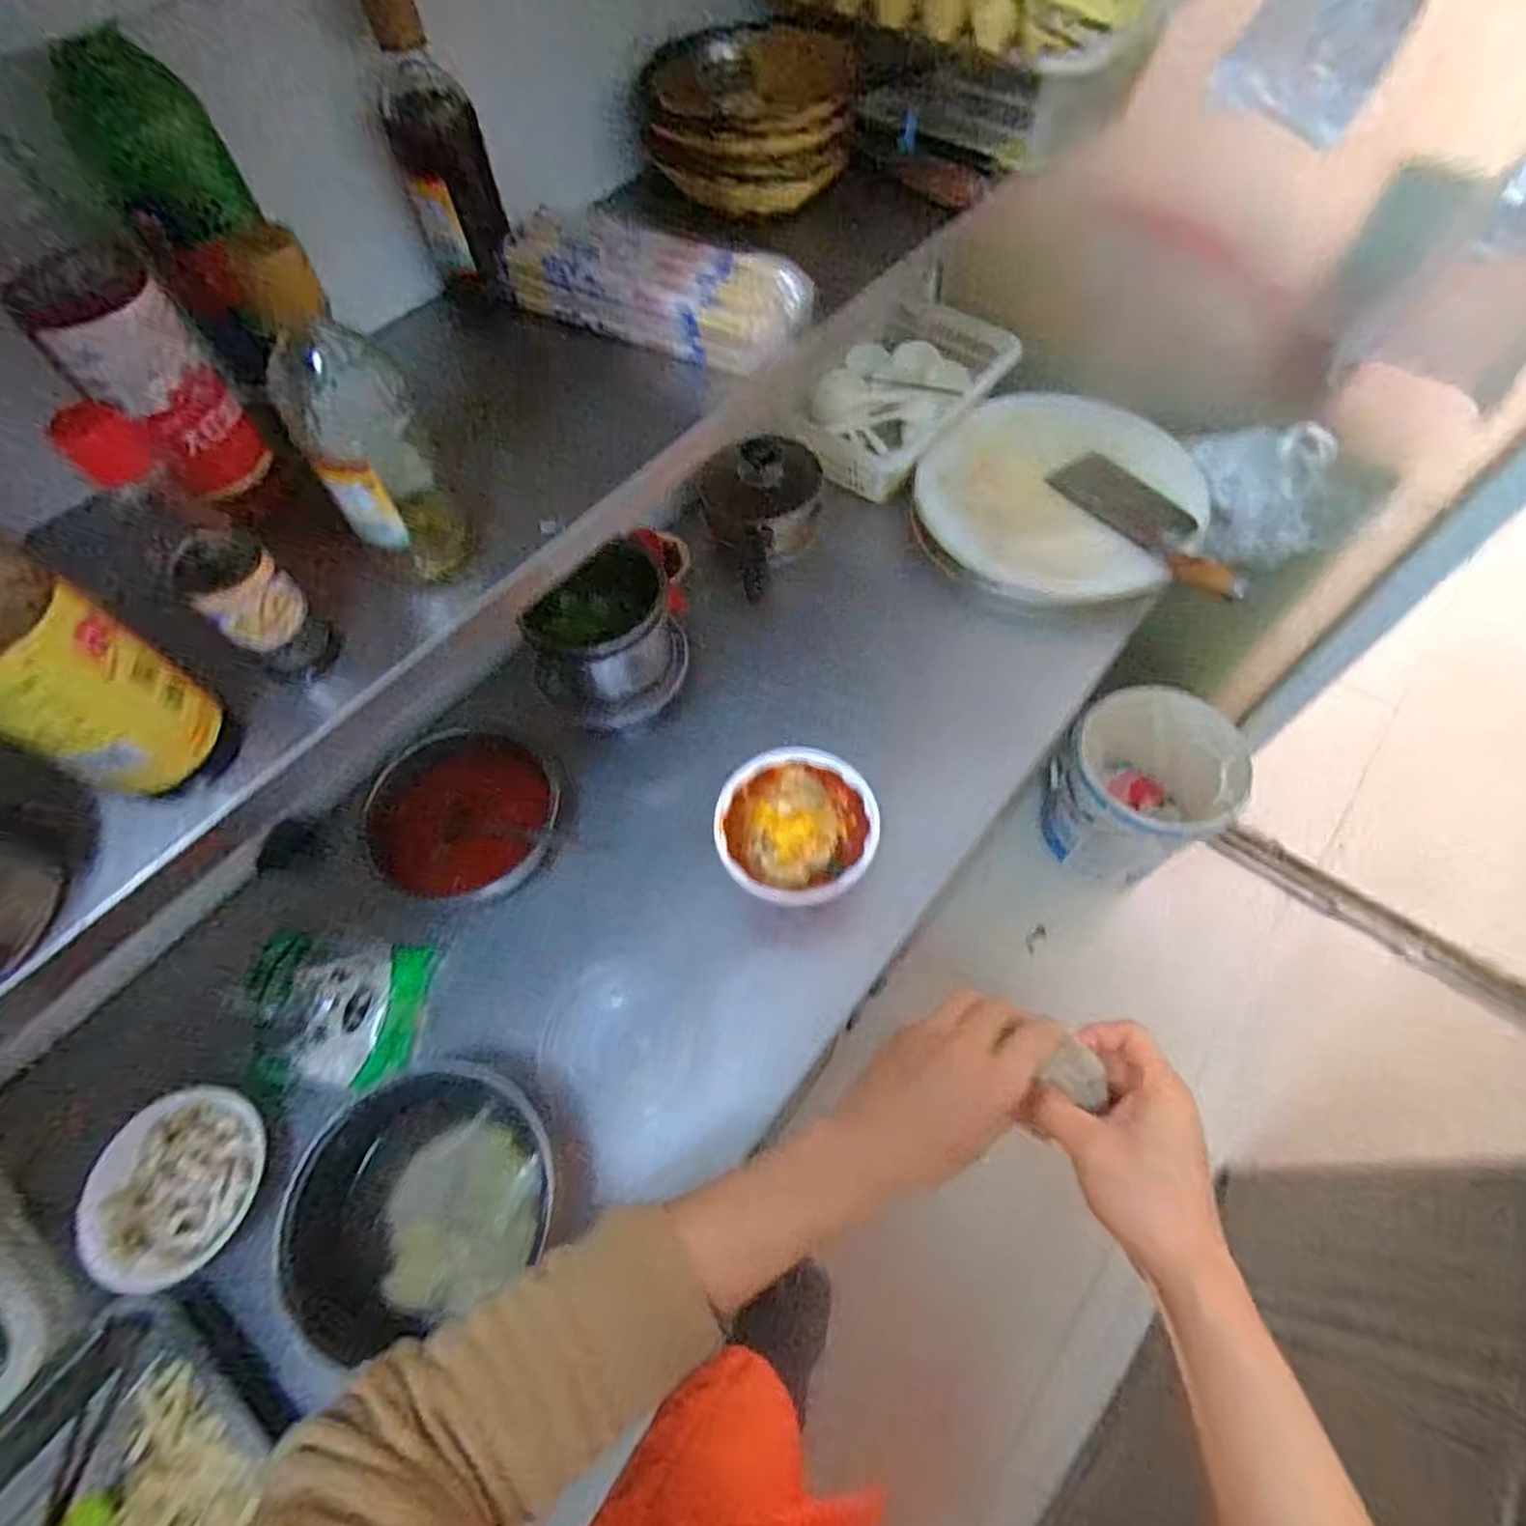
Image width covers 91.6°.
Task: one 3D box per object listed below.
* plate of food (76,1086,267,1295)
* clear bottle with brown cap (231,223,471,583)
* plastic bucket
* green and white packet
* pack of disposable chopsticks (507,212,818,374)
[{"bbox_3d":[-0.513,0.370,0.652,0.137,0.033,0.149,-1,61,2],"label":"plate of food"},{"bbox_3d":[-0.234,-0.180,0.440,0.062,0.165,0.070,5,62,6],"label":"clear bottle with brown cap"},{"bbox_3d":[0.737,0.066,1.487,0.302,0.322,0.288,-1,61,2],"label":"plastic bucket"},{"bbox_3d":[-0.419,0.240,0.726,0.162,0.048,0.143,3,62,5],"label":"green and white packet"},{"bbox_3d":[-0.085,-0.381,0.598,0.251,0.054,0.084,23,65,15],"label":"pack of disposable chopsticks"}]

